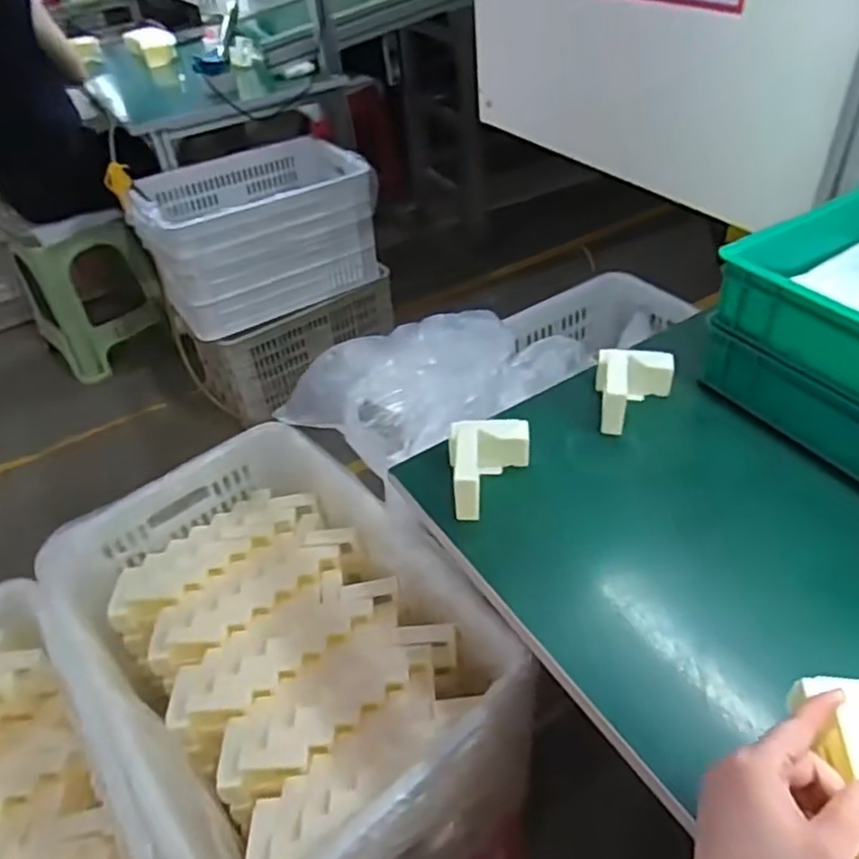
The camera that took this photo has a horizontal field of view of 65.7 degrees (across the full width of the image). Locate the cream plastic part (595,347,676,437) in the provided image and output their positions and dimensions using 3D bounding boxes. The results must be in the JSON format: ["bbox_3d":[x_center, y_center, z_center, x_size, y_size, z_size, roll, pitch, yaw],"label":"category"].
[{"bbox_3d":[0.214,-0.043,0.700,0.078,0.054,0.094,9,44,17],"label":"cream plastic part"}]

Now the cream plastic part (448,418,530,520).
[{"bbox_3d":[0.059,0.033,0.636,0.074,0.058,0.095,-2,42,6],"label":"cream plastic part"}]

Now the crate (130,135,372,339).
[{"bbox_3d":[-0.458,-0.520,1.762,0.562,0.297,0.374,-26,45,-20],"label":"crate"}]

